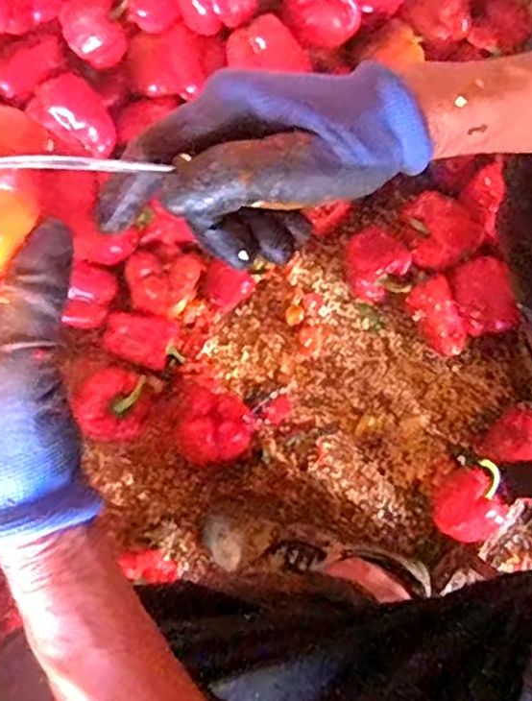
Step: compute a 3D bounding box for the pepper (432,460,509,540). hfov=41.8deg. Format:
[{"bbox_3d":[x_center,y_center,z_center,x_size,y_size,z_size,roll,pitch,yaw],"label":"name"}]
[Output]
[{"bbox_3d":[0.228,0.172,0.787,0.072,0.063,0.091,42,82,7],"label":"pepper"}]

